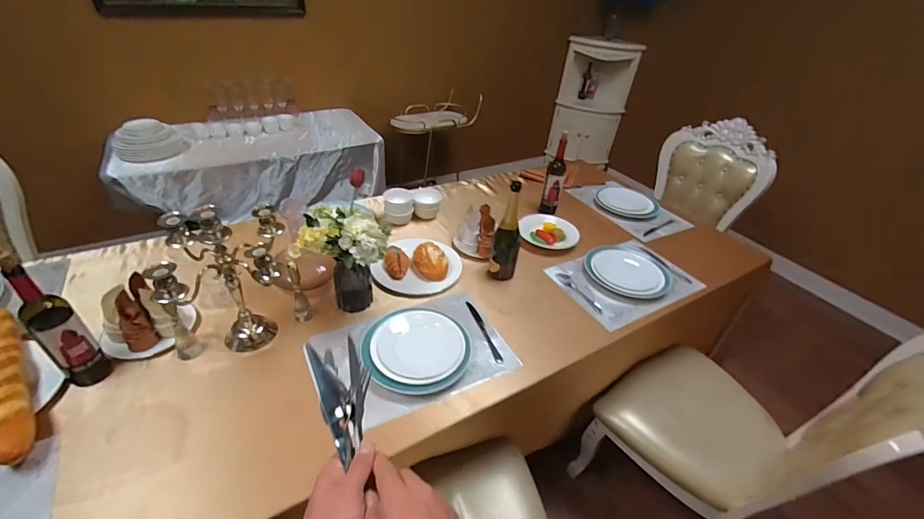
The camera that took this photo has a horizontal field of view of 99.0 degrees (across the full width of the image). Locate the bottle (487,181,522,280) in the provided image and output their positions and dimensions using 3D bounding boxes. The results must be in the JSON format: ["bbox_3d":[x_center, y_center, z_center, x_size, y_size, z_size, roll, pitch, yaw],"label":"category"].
[{"bbox_3d":[0.143,-0.070,1.196,0.090,0.317,0.083,9,37,6],"label":"bottle"}]

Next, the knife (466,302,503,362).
[{"bbox_3d":[0.061,0.194,1.084,0.023,0.007,0.229,-9,40,-19],"label":"knife"}]

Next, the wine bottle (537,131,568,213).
[{"bbox_3d":[0.374,-0.320,1.572,0.081,0.331,0.082,10,37,7],"label":"wine bottle"}]

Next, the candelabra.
[{"bbox_3d":[-0.532,0.060,0.929,0.254,0.378,0.204,-13,40,-22],"label":"candelabra"}]

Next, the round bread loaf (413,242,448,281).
[{"bbox_3d":[-0.097,0.003,1.247,0.097,0.057,0.147,-9,39,-18],"label":"round bread loaf"}]

